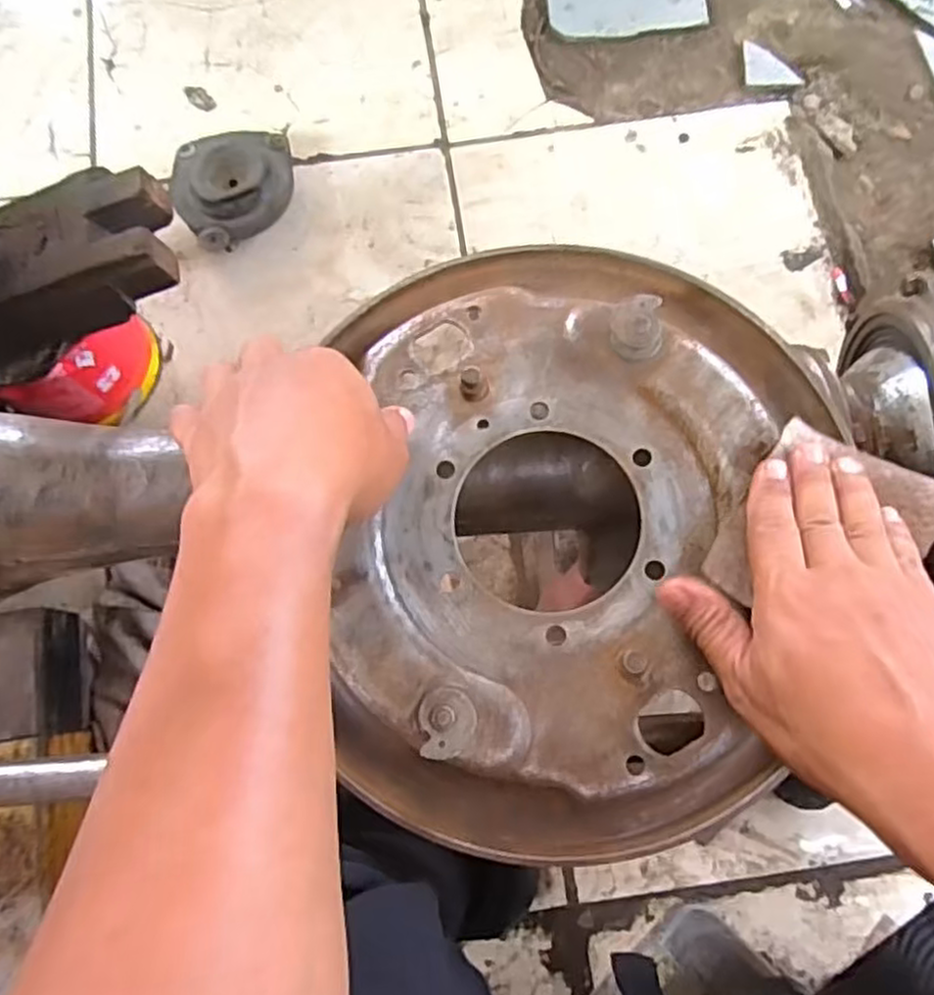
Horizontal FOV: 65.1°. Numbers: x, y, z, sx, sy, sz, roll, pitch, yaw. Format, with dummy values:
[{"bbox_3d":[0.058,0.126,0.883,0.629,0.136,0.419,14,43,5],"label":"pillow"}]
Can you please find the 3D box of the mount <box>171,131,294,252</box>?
[{"bbox_3d":[-0.254,-0.341,0.803,0.125,0.056,0.128,0,77,1],"label":"mount"}]

